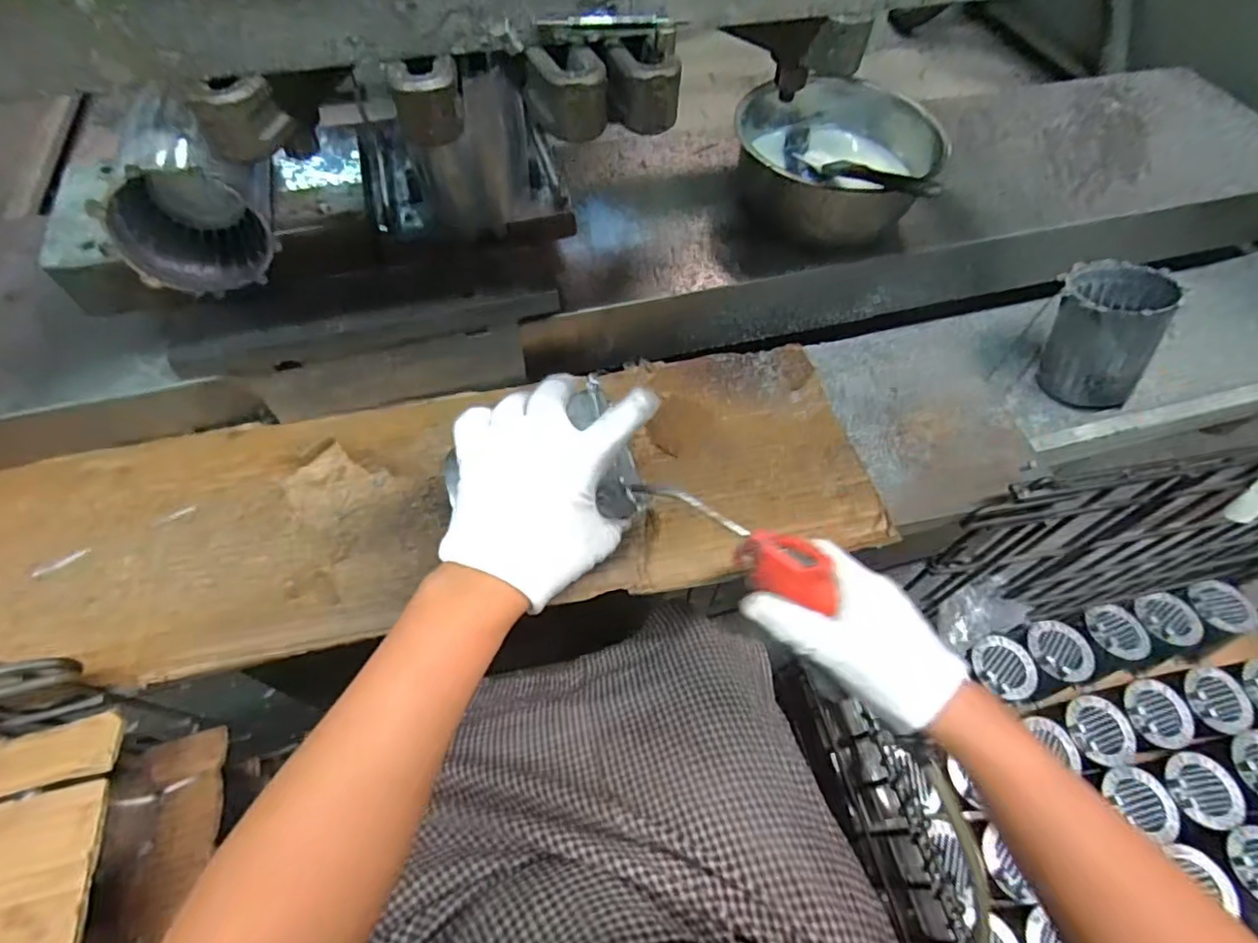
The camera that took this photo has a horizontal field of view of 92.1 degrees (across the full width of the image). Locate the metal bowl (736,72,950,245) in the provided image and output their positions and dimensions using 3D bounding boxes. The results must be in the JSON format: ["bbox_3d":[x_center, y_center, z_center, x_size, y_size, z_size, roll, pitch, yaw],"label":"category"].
[{"bbox_3d":[0.196,-0.291,0.586,0.178,0.097,0.178,1,59,-2],"label":"metal bowl"}]

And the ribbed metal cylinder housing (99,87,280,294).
[{"bbox_3d":[-0.303,-0.189,0.424,0.095,0.093,0.078,-13,60,-10],"label":"ribbed metal cylinder housing"}]

